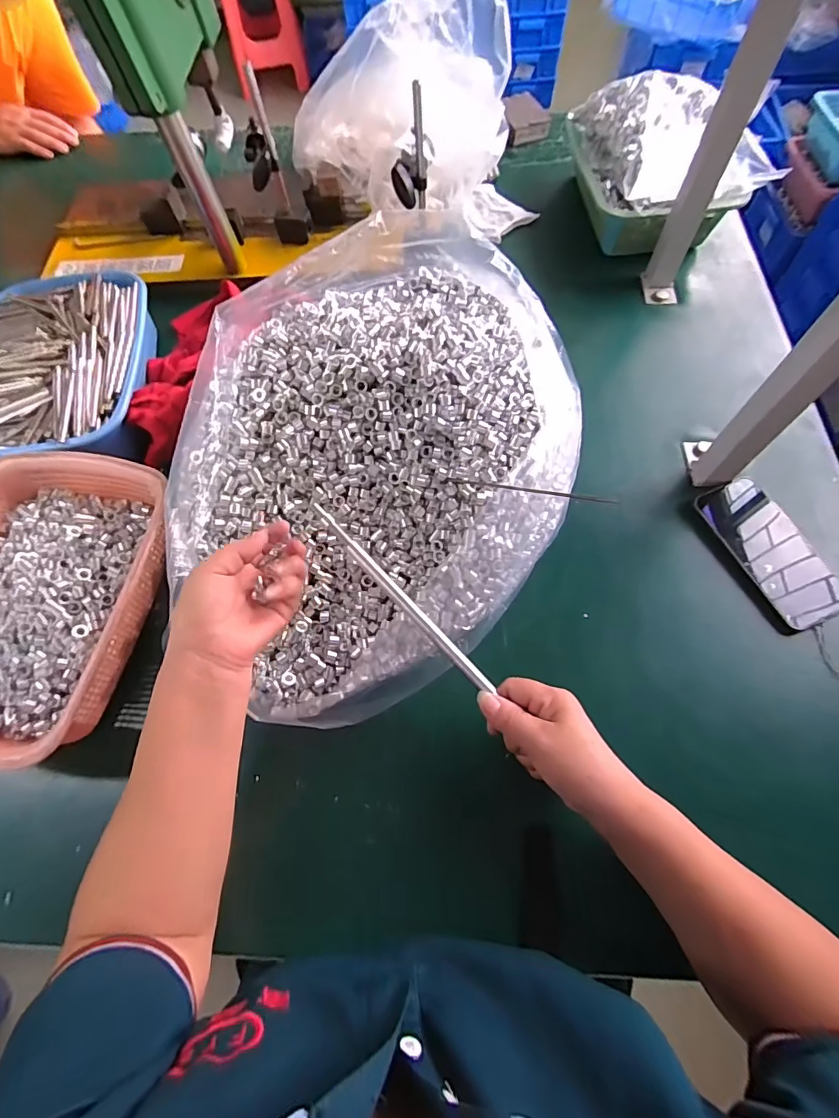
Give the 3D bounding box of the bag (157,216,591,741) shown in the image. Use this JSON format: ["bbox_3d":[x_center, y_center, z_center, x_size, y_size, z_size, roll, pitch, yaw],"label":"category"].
[{"bbox_3d":[-0.029,-0.126,0.469,0.507,0.138,0.400,-41,71,-14],"label":"bag"}]

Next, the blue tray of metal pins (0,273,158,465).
[{"bbox_3d":[-0.444,-0.236,0.579,0.214,0.071,0.280,-10,66,-2],"label":"blue tray of metal pins"}]

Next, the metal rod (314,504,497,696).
[{"bbox_3d":[-0.015,0.032,0.384,0.009,0.007,0.201,-43,90,-17],"label":"metal rod"}]

